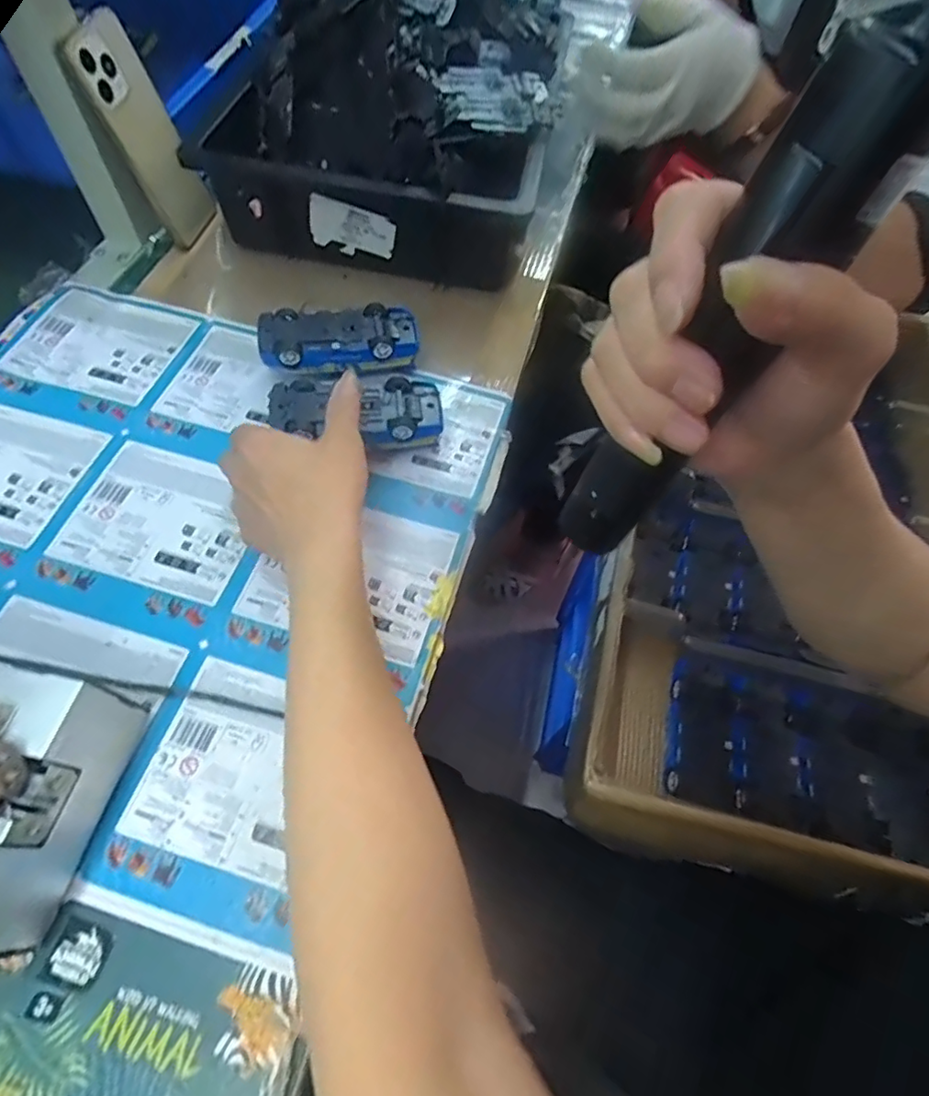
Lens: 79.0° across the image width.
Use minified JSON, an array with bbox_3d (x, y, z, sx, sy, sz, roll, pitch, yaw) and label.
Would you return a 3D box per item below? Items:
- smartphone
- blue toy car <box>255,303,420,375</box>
[{"bbox_3d":[-0.283,-0.368,0.507,0.015,0.160,0.069,10,60,20],"label":"smartphone"},{"bbox_3d":[-0.106,-0.172,0.480,0.128,0.044,0.056,-8,62,-8],"label":"blue toy car"}]

